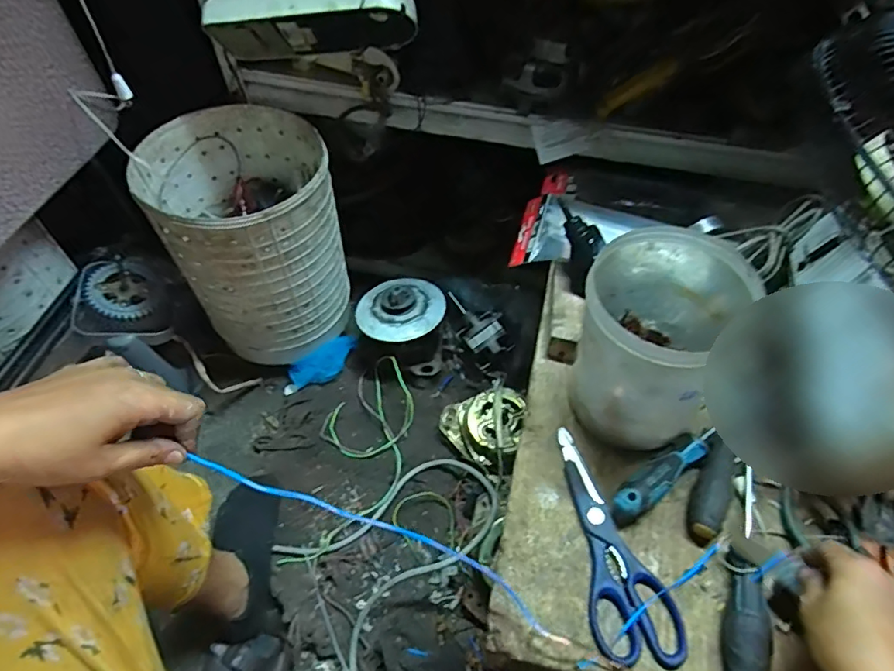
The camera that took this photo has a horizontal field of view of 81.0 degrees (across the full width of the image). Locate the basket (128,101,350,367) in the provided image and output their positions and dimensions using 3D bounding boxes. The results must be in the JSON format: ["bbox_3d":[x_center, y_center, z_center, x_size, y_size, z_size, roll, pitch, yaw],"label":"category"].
[{"bbox_3d":[-0.299,-0.146,0.846,0.242,0.327,0.252,-19,56,-14],"label":"basket"}]

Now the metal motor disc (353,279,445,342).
[{"bbox_3d":[-0.080,-0.054,0.900,0.154,0.038,0.139,-6,54,-5],"label":"metal motor disc"}]

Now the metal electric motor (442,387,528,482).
[{"bbox_3d":[0.066,0.135,0.834,0.115,0.074,0.141,-37,62,-24],"label":"metal electric motor"}]

